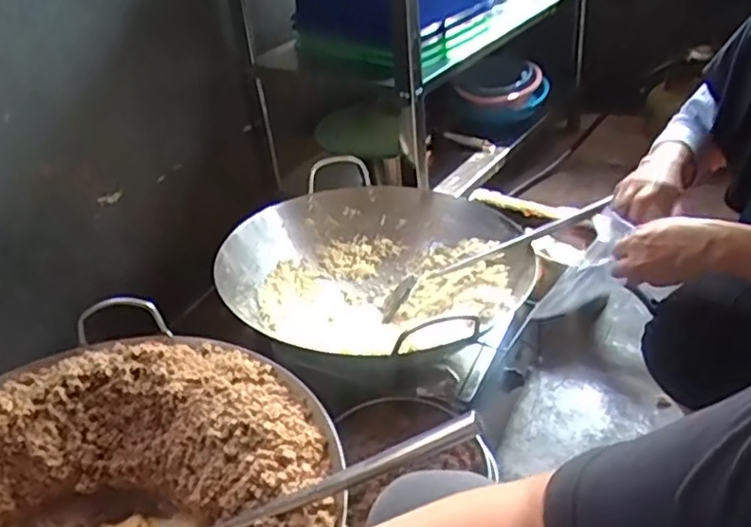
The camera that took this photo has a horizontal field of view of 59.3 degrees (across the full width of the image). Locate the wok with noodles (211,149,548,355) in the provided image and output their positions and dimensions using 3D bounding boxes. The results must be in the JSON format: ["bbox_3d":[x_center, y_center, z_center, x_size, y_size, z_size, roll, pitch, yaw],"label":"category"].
[{"bbox_3d":[0.009,-0.022,1.166,0.477,0.184,0.371,-4,34,3],"label":"wok with noodles"}]

